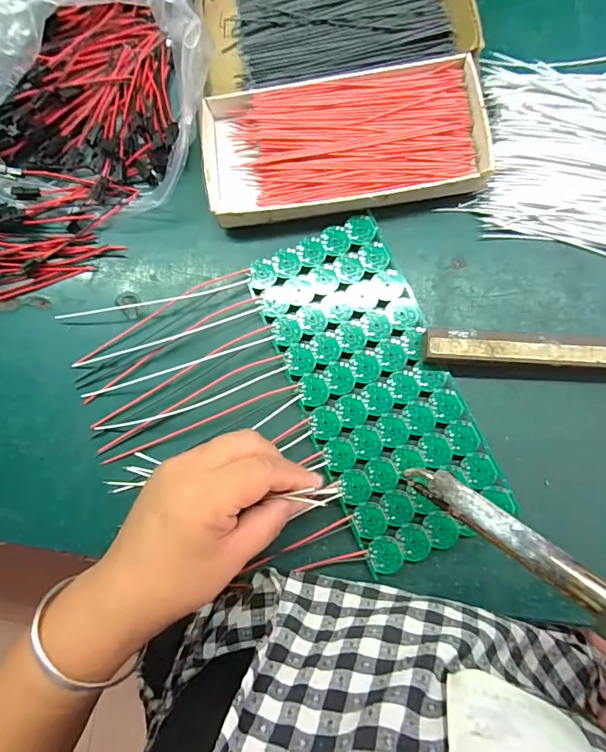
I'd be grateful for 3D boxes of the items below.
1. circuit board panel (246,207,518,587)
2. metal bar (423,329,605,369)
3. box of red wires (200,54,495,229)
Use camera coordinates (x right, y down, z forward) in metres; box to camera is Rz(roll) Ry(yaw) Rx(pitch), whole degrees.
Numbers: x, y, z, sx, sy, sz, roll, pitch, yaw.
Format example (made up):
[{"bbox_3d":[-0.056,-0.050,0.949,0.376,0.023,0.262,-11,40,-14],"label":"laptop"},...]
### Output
[{"bbox_3d":[0.045,0.006,0.282,0.095,0.009,0.215,-24,81,2],"label":"circuit board panel"},{"bbox_3d":[0.183,-0.013,0.270,0.212,0.022,0.020,4,82,6],"label":"metal bar"},{"bbox_3d":[0.025,-0.160,0.299,0.191,0.018,0.098,-8,81,4],"label":"box of red wires"}]

